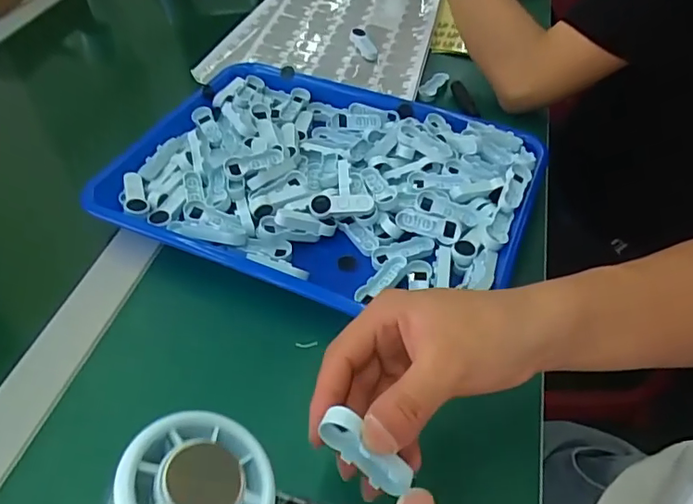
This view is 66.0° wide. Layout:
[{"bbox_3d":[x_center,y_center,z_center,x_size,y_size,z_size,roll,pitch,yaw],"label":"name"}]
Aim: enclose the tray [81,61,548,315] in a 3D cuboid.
[{"bbox_3d":[-0.016,-0.059,0.449,0.316,0.044,0.240,18,50,15],"label":"tray"}]

